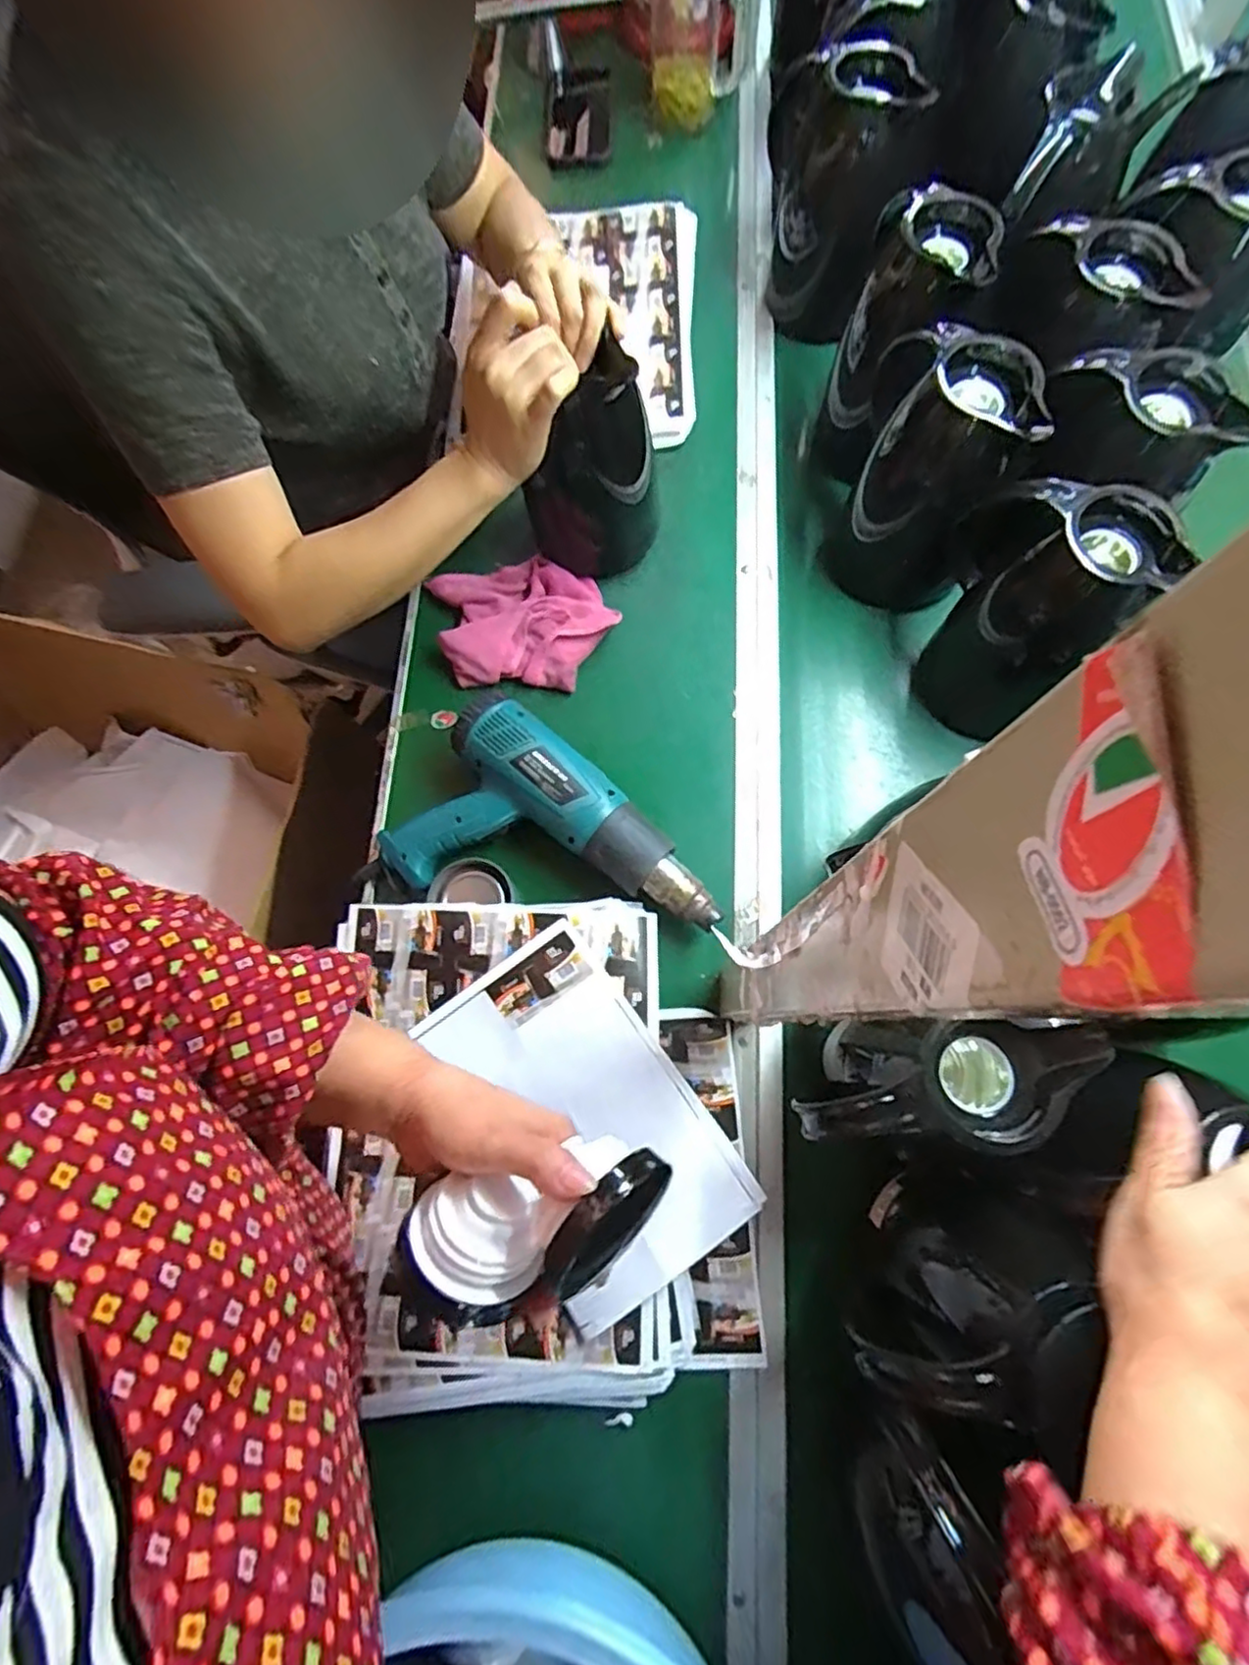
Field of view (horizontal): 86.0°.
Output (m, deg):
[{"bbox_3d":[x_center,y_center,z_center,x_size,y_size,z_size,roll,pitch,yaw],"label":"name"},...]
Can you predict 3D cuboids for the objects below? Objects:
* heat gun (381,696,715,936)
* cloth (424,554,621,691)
[{"bbox_3d":[-0.067,0.027,0.569,0.262,0.073,0.170,40,80,11],"label":"heat gun"},{"bbox_3d":[-0.102,-0.209,0.657,0.173,0.035,0.134,3,76,3],"label":"cloth"}]

